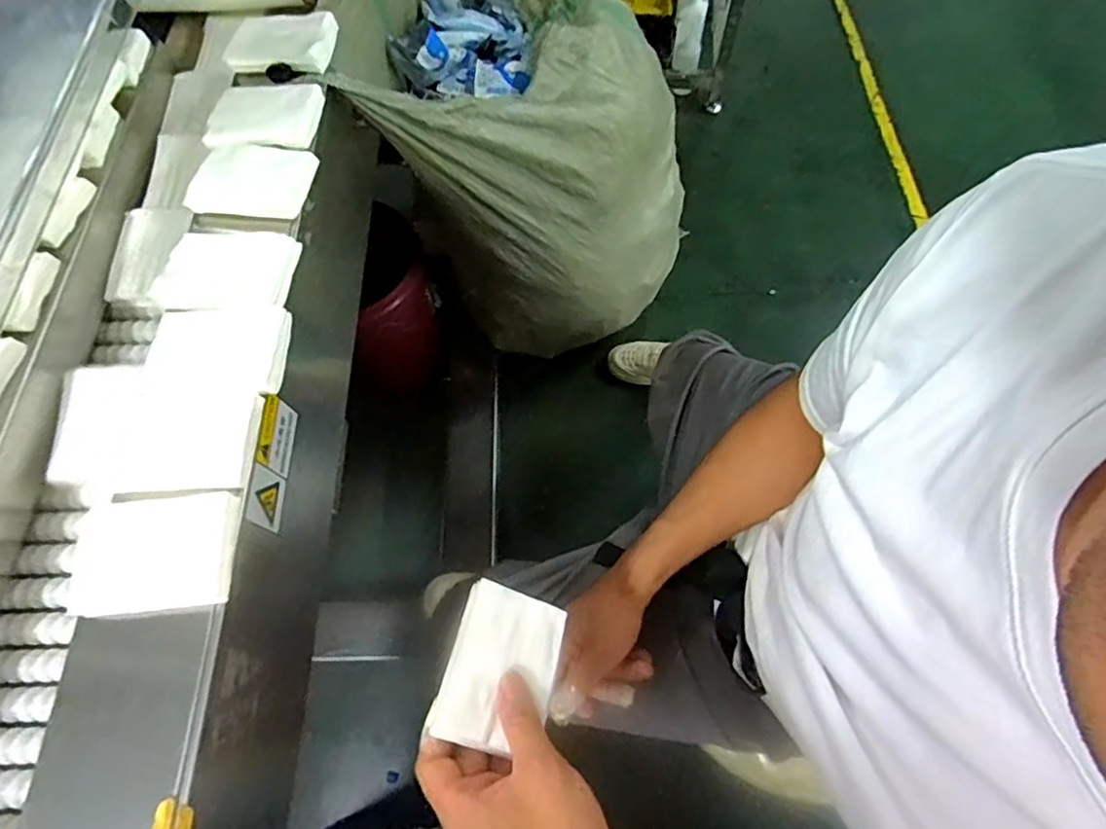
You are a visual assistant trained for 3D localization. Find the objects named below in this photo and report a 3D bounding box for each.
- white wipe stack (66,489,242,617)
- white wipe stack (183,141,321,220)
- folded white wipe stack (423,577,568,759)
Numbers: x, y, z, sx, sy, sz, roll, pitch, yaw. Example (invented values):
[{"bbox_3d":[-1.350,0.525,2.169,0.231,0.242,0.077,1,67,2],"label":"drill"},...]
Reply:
[{"bbox_3d":[-0.275,0.094,0.409,0.114,0.016,0.077,-3,66,1],"label":"white wipe stack"},{"bbox_3d":[-0.273,-0.213,0.545,0.104,0.018,0.070,3,66,4],"label":"white wipe stack"},{"bbox_3d":[-0.035,0.175,0.419,0.072,0.016,0.099,21,61,-7],"label":"folded white wipe stack"}]

